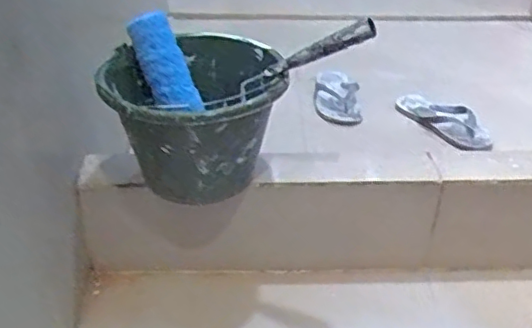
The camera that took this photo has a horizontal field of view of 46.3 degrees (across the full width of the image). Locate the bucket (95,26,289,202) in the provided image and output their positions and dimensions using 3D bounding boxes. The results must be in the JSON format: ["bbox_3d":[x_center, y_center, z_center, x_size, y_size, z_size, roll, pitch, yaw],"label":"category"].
[{"bbox_3d":[-0.091,-0.059,0.861,0.234,0.182,0.230,1,34,-1],"label":"bucket"}]

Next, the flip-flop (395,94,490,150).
[{"bbox_3d":[0.380,-0.091,1.335,0.112,0.050,0.241,-21,40,-30],"label":"flip-flop"}]

